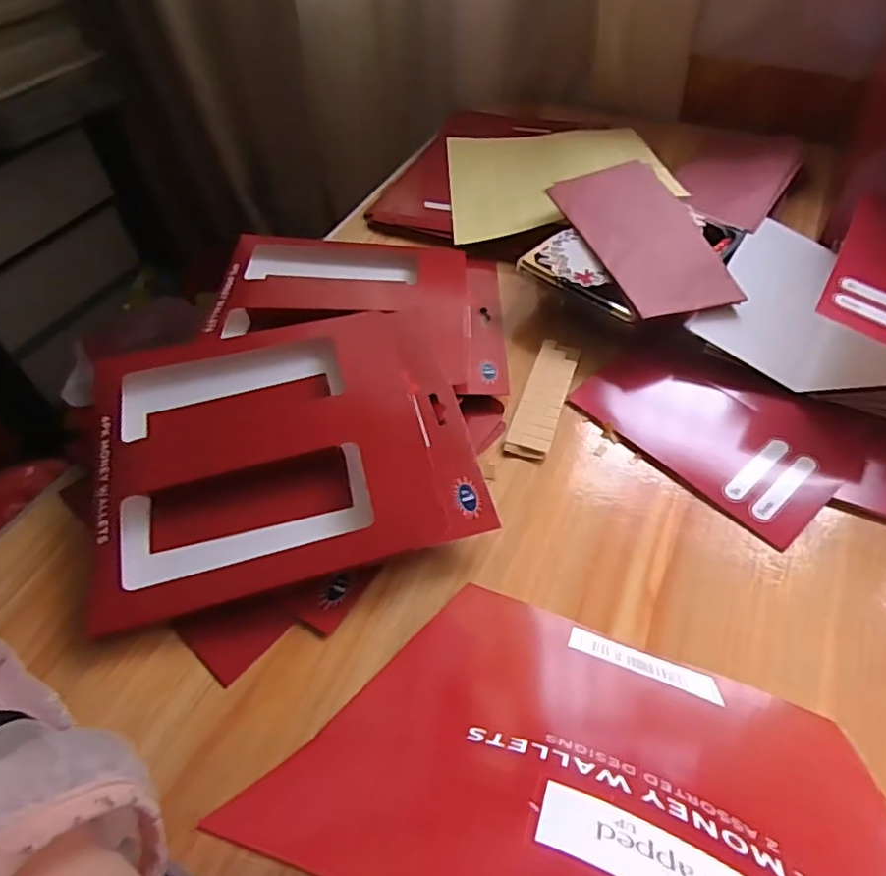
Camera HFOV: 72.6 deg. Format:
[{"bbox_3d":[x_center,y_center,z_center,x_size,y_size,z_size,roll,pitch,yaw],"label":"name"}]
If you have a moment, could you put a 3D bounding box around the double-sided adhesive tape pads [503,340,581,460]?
[{"bbox_3d":[0.075,-0.033,0.446,0.031,0.004,0.113,15,53,15],"label":"double-sided adhesive tape pads"}]

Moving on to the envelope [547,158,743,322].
[{"bbox_3d":[0.164,-0.166,0.496,0.099,0.009,0.178,-11,57,-9],"label":"envelope"}]

